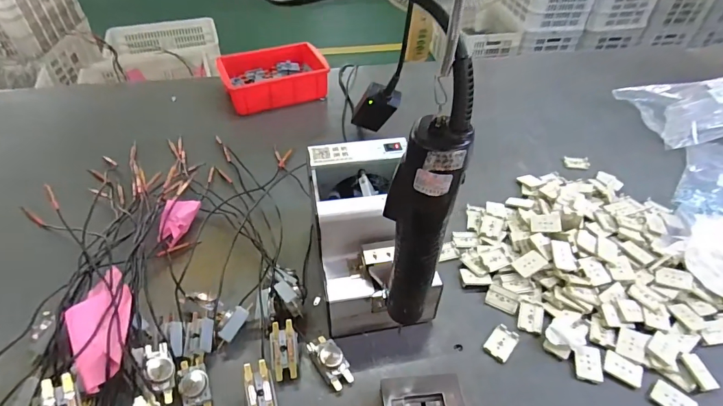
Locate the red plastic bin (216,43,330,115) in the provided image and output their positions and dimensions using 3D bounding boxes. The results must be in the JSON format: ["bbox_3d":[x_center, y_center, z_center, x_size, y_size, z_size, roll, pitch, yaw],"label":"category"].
[{"bbox_3d":[-0.179,-0.257,0.825,0.198,0.055,0.144,-18,50,-19],"label":"red plastic bin"}]

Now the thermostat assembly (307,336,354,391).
[{"bbox_3d":[-0.034,0.171,0.442,0.031,0.024,0.059,-28,54,-26],"label":"thermostat assembly"}]

